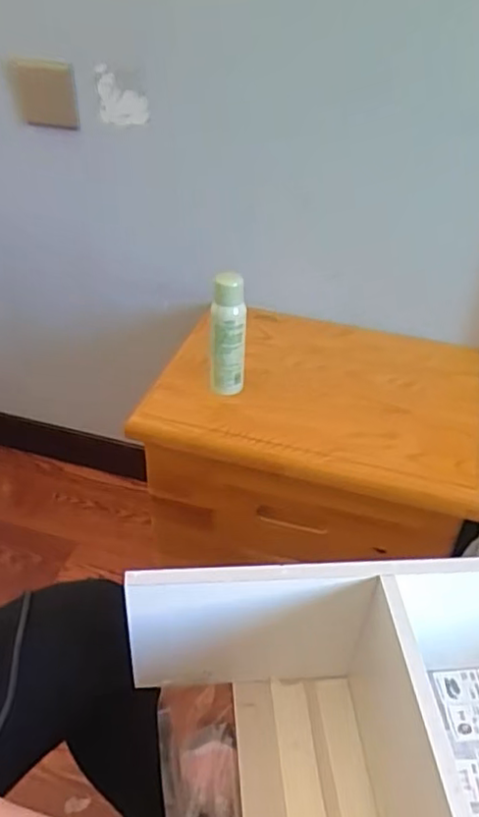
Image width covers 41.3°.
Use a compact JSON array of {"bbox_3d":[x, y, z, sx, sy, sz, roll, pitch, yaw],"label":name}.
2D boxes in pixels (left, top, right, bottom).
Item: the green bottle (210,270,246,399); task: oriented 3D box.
[{"bbox_3d":[-0.015,-0.094,0.803,0.043,0.165,0.050,1,39,1],"label":"green bottle"}]

